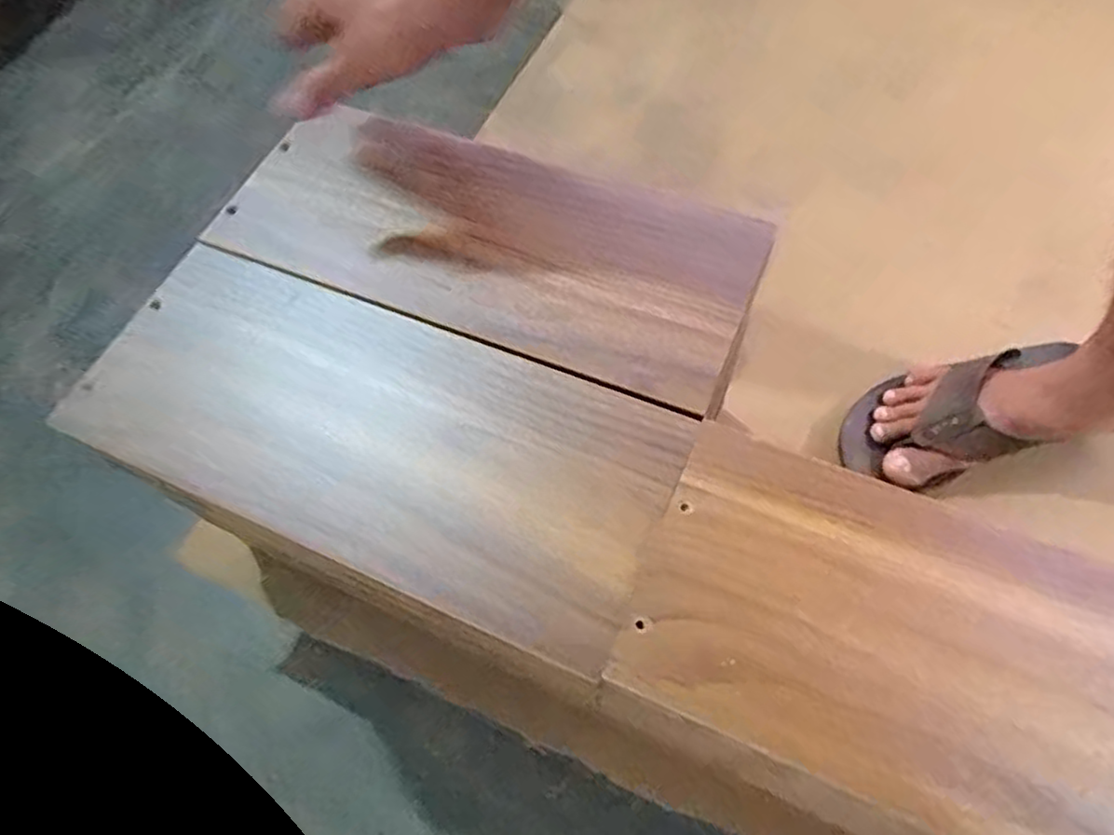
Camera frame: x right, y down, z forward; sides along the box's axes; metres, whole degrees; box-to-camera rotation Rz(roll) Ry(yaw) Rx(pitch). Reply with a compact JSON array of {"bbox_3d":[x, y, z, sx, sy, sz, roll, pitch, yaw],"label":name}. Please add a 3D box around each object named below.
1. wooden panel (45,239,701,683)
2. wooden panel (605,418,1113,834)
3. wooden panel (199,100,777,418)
[{"bbox_3d":[-0.109,0.003,0.391,0.340,0.009,0.145,21,66,14],"label":"wooden panel"},{"bbox_3d":[0.205,0.116,0.305,0.335,0.009,0.148,20,66,14],"label":"wooden panel"},{"bbox_3d":[-0.046,-0.120,0.448,0.344,0.011,0.150,19,65,13],"label":"wooden panel"}]

